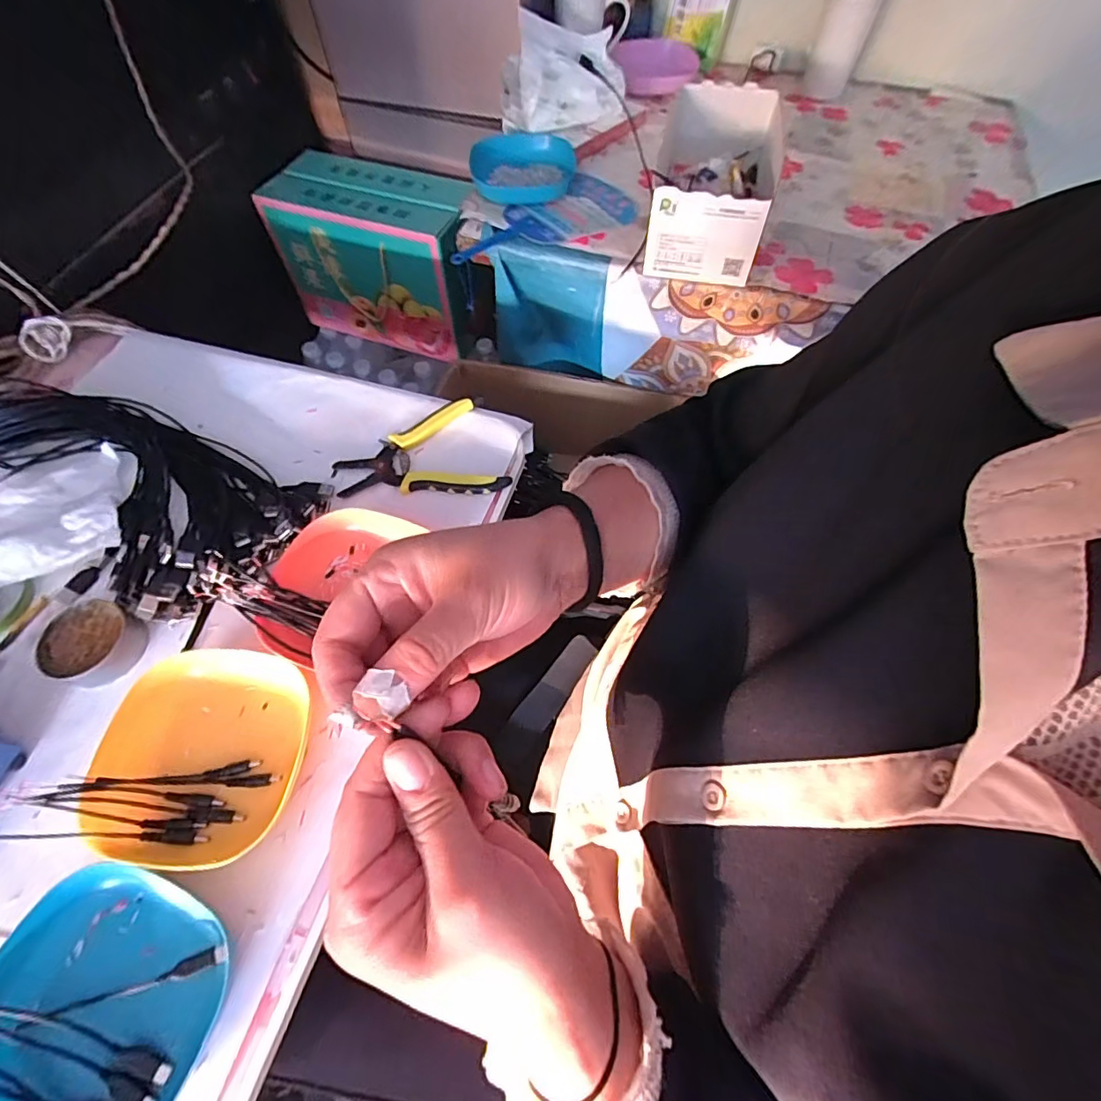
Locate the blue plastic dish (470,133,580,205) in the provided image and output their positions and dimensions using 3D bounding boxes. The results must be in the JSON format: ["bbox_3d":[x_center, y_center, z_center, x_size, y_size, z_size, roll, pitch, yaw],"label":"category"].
[{"bbox_3d":[-0.037,-0.508,0.693,0.138,0.029,0.128,0,62,0],"label":"blue plastic dish"}]

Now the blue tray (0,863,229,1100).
[{"bbox_3d":[-0.269,0.272,0.300,0.130,0.023,0.136,17,63,8],"label":"blue tray"}]

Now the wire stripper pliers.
[{"bbox_3d":[-0.124,-0.102,0.514,0.162,0.015,0.108,-1,62,-1],"label":"wire stripper pliers"}]

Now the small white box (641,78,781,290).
[{"bbox_3d":[0.199,-0.459,0.636,0.127,0.094,0.278,13,63,6],"label":"small white box"}]

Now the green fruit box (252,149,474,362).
[{"bbox_3d":[-0.294,-0.521,0.932,0.324,0.230,0.156,19,64,9],"label":"green fruit box"}]

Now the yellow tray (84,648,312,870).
[{"bbox_3d":[-0.253,0.143,0.371,0.140,0.022,0.137,3,62,1],"label":"yellow tray"}]

